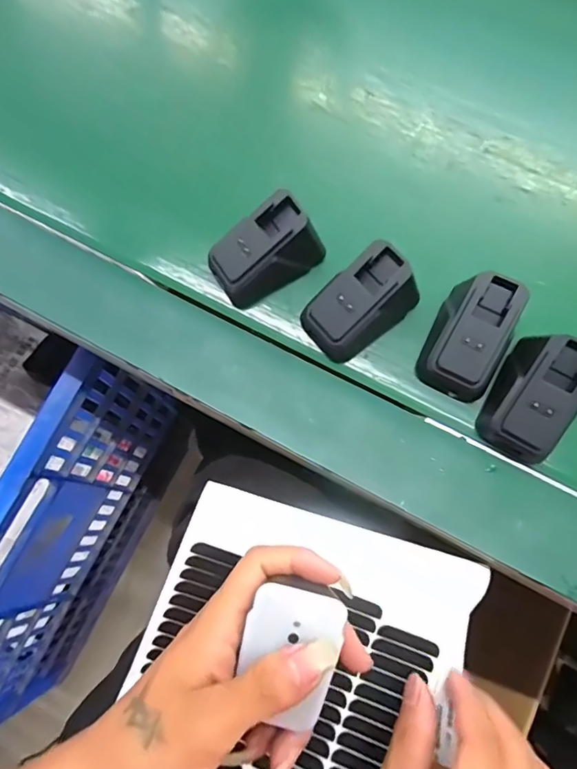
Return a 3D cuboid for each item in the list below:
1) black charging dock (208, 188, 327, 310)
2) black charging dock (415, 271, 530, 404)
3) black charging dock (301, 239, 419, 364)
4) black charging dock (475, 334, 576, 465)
[{"bbox_3d":[-0.014,-0.082,0.302,0.066,0.043,0.036,-28,74,-7],"label":"black charging dock"},{"bbox_3d":[0.103,-0.029,0.281,0.042,0.037,0.062,23,75,8],"label":"black charging dock"},{"bbox_3d":[0.045,-0.047,0.291,0.067,0.040,0.042,-34,75,-8],"label":"black charging dock"},{"bbox_3d":[0.135,0.006,0.273,0.042,0.042,0.064,25,76,9],"label":"black charging dock"}]

